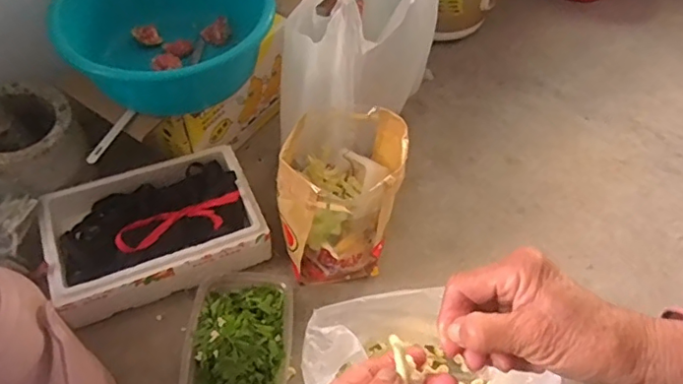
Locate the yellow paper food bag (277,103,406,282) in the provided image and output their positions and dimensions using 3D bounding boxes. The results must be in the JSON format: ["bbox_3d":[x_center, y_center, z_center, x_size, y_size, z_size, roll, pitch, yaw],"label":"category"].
[{"bbox_3d":[-0.001,0.003,0.846,0.165,0.210,0.206,7,52,1],"label":"yellow paper food bag"}]

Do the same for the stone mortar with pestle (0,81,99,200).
[{"bbox_3d":[-0.487,-0.097,0.828,0.163,0.194,0.151,-35,62,-27],"label":"stone mortar with pestle"}]

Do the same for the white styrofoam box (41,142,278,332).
[{"bbox_3d":[-0.284,0.063,0.856,0.308,0.076,0.214,-17,56,-16],"label":"white styrofoam box"}]

